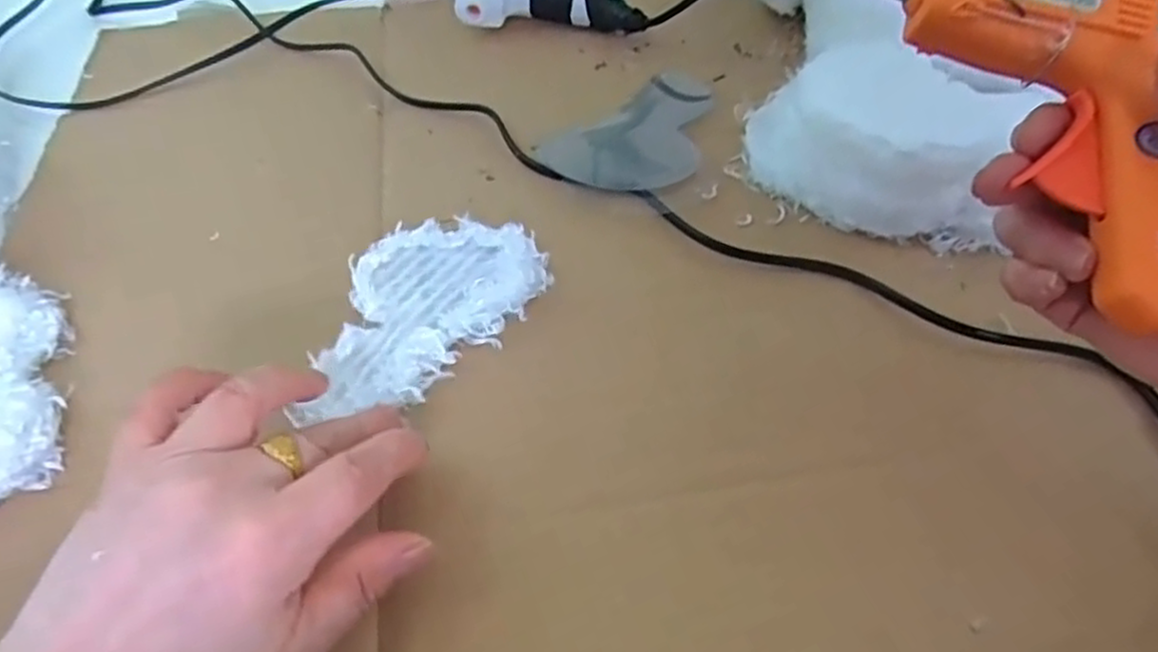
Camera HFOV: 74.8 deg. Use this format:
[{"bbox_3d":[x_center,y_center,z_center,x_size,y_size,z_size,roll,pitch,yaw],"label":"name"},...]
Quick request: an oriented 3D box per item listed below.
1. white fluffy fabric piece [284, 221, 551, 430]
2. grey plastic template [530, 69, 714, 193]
[{"bbox_3d":[-0.077,-0.009,0.339,0.076,0.014,0.126,32,58,25],"label":"white fluffy fabric piece"},{"bbox_3d":[0.040,-0.108,0.422,0.074,0.005,0.116,37,60,27],"label":"grey plastic template"}]

